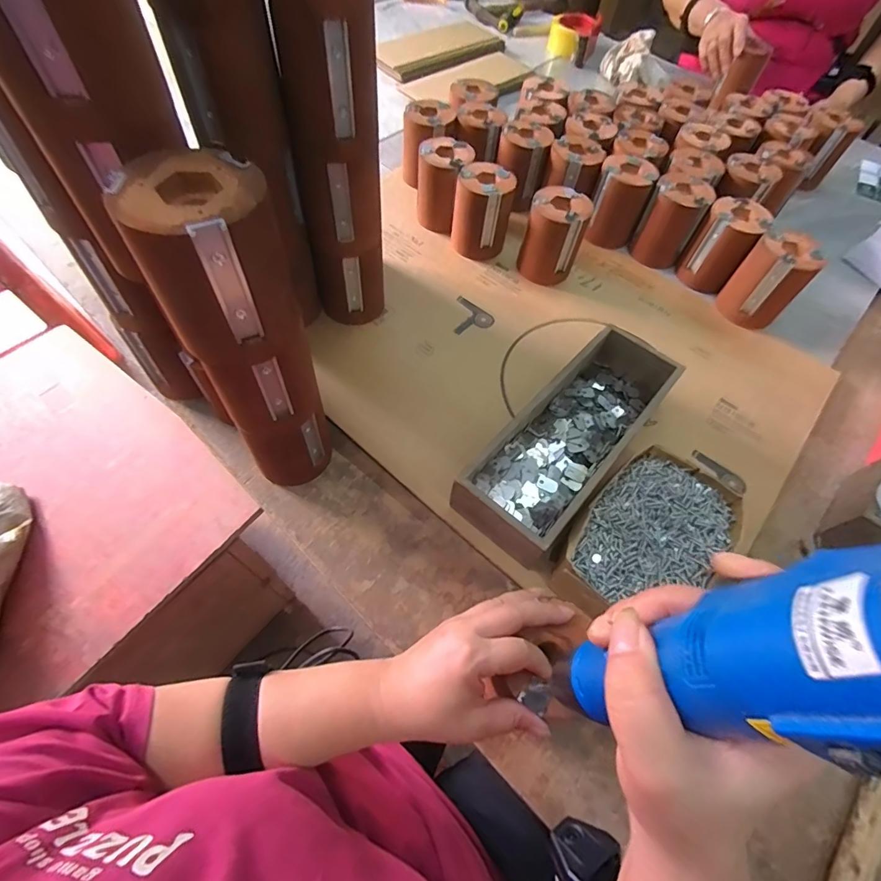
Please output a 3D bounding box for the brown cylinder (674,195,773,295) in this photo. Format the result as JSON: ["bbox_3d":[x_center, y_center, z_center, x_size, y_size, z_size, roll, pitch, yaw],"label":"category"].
[{"bbox_3d":[0.393,-0.275,0.630,0.074,0.098,0.075,36,64,16],"label":"brown cylinder"}]

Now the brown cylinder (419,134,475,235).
[{"bbox_3d":[0.005,-0.371,0.658,0.076,0.096,0.092,4,60,-2],"label":"brown cylinder"}]

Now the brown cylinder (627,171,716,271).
[{"bbox_3d":[0.332,-0.317,0.649,0.075,0.099,0.082,31,63,14],"label":"brown cylinder"}]

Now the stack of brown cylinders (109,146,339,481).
[{"bbox_3d":[-0.142,-0.061,0.356,0.080,0.281,0.069,-22,64,-16],"label":"stack of brown cylinders"}]

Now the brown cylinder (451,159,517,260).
[{"bbox_3d":[0.059,-0.323,0.633,0.074,0.099,0.075,8,60,1],"label":"brown cylinder"}]

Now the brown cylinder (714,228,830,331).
[{"bbox_3d":[0.435,-0.212,0.595,0.078,0.098,0.075,41,65,18],"label":"brown cylinder"}]

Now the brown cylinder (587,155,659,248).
[{"bbox_3d":[0.266,-0.357,0.670,0.071,0.098,0.088,21,61,8],"label":"brown cylinder"}]

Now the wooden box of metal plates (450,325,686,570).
[{"bbox_3d":[0.143,-0.005,0.483,0.103,0.075,0.310,38,64,17],"label":"wooden box of metal plates"}]

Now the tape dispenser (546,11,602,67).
[{"bbox_3d":[0.304,-0.920,1.024,0.110,0.064,0.126,13,60,3],"label":"tape dispenser"}]

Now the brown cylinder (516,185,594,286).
[{"bbox_3d":[0.156,-0.280,0.617,0.074,0.097,0.076,23,61,9],"label":"brown cylinder"}]

